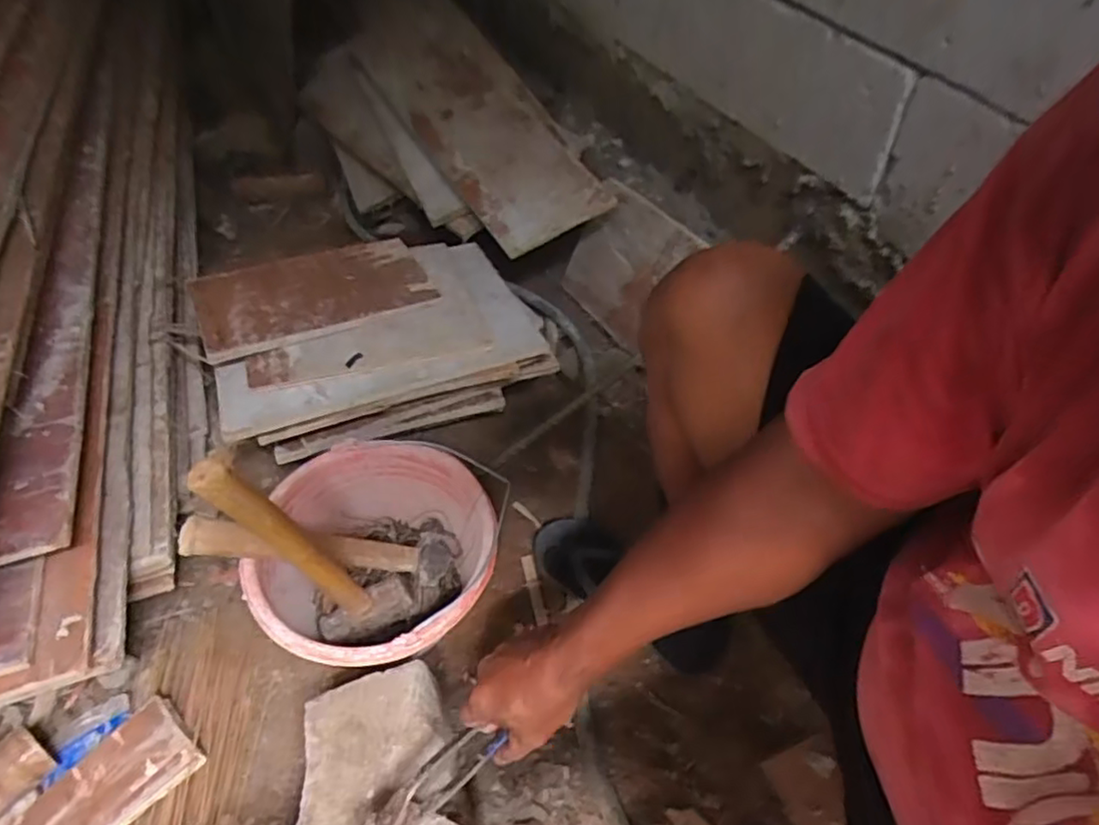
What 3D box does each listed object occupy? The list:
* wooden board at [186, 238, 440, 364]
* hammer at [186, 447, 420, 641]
[{"bbox_3d":[-0.333,-0.173,0.897,0.302,0.017,0.183,-18,53,-19],"label":"wooden board"},{"bbox_3d":[-0.212,0.130,0.594,0.105,0.306,0.043,-31,56,-21],"label":"hammer"}]

